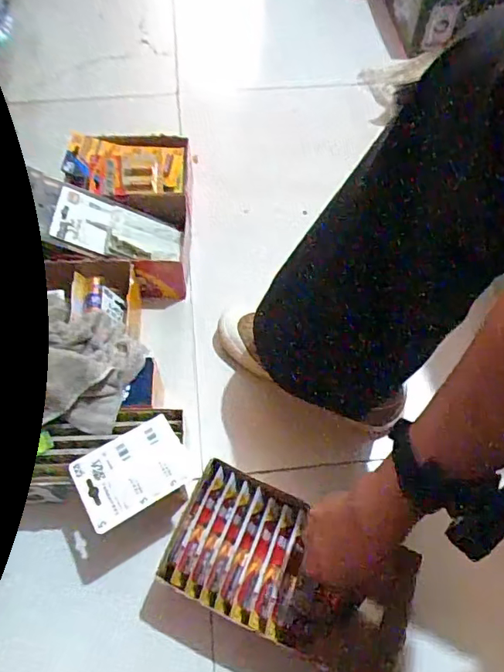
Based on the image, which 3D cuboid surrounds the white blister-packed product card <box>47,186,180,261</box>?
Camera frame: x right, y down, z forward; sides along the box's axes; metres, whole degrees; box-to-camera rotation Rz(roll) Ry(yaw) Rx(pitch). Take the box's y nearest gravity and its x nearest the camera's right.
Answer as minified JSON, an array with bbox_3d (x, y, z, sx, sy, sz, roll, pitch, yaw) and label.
[{"bbox_3d":[-0.194,-0.155,0.760,0.181,0.027,0.089,16,60,-13],"label":"white blister-packed product card"}]

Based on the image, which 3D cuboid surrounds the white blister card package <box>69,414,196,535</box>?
[{"bbox_3d":[-0.131,0.147,0.571,0.116,0.009,0.088,-27,56,-14],"label":"white blister card package"}]

